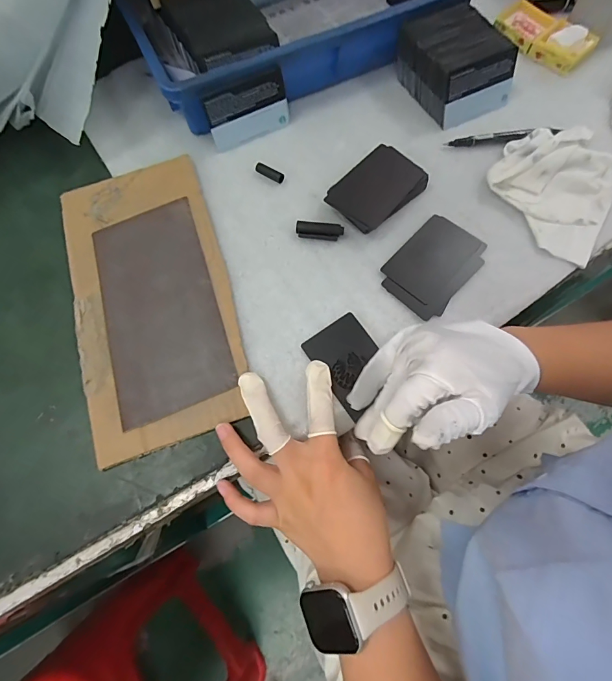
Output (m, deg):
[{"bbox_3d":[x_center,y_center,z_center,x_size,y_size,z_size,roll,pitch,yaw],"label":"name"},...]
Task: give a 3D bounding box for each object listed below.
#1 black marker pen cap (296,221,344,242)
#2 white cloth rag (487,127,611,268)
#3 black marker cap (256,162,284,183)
[{"bbox_3d":[0.013,-0.104,0.355,0.044,0.009,0.016,8,70,4],"label":"black marker pen cap"},{"bbox_3d":[0.243,-0.155,0.361,0.112,0.026,0.140,30,73,11],"label":"white cloth rag"},{"bbox_3d":[-0.038,-0.173,0.385,0.032,0.007,0.010,30,73,11],"label":"black marker cap"}]

